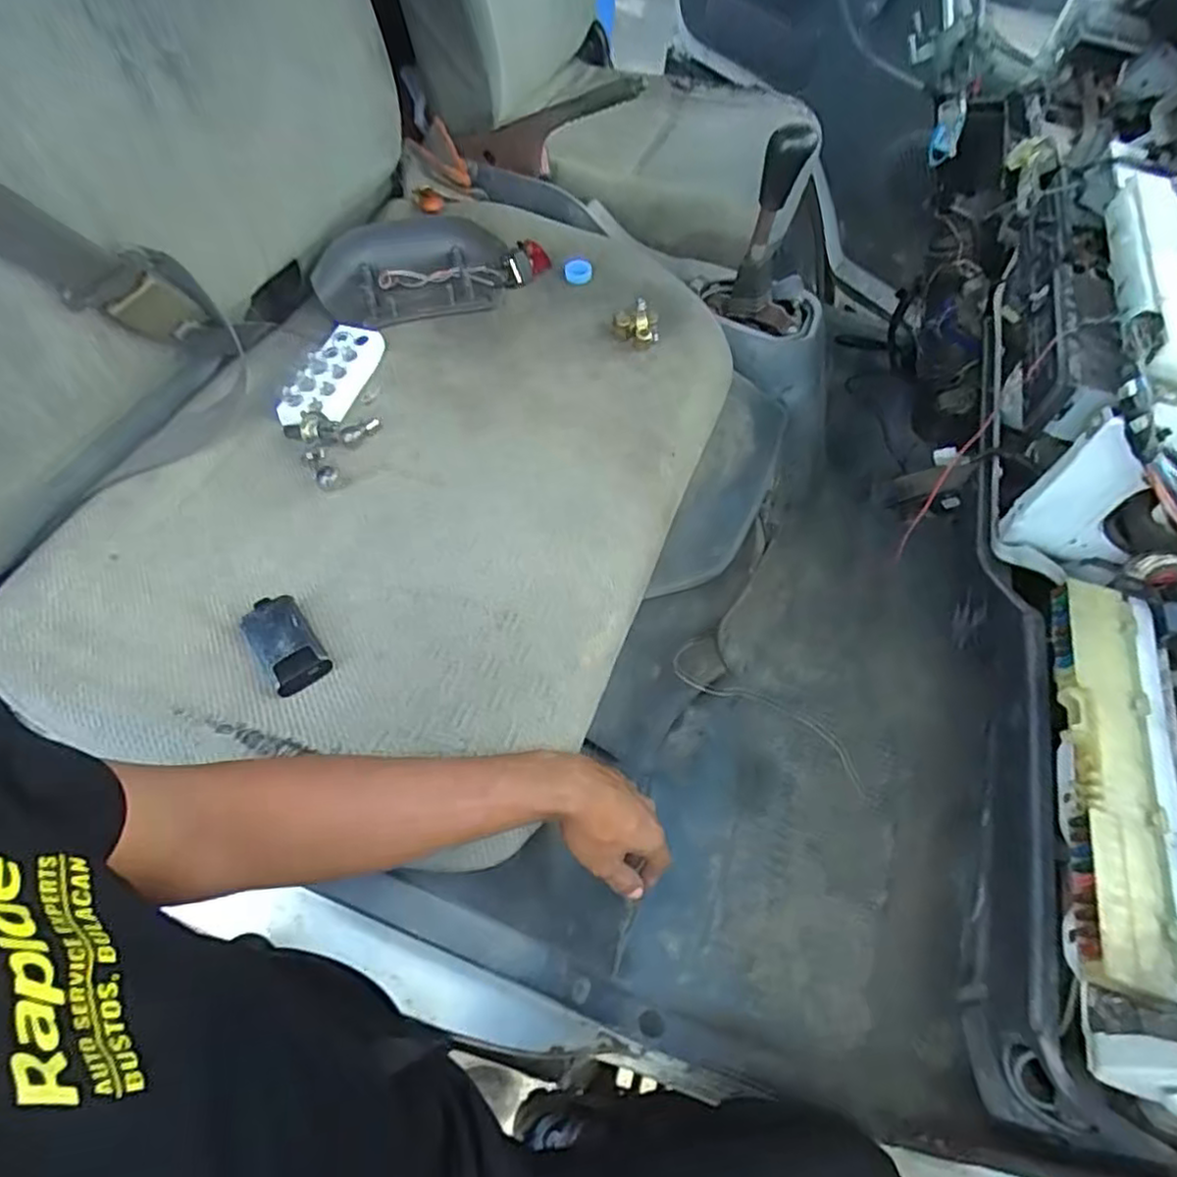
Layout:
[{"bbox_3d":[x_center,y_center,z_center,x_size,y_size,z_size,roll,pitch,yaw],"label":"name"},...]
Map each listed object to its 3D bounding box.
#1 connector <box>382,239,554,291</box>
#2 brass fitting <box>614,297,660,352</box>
[{"bbox_3d":[-0.150,-0.387,0.849,0.204,0.047,0.027,-14,58,-14],"label":"connector"},{"bbox_3d":[0.056,-0.304,0.789,0.051,0.041,0.032,8,55,0],"label":"brass fitting"}]

